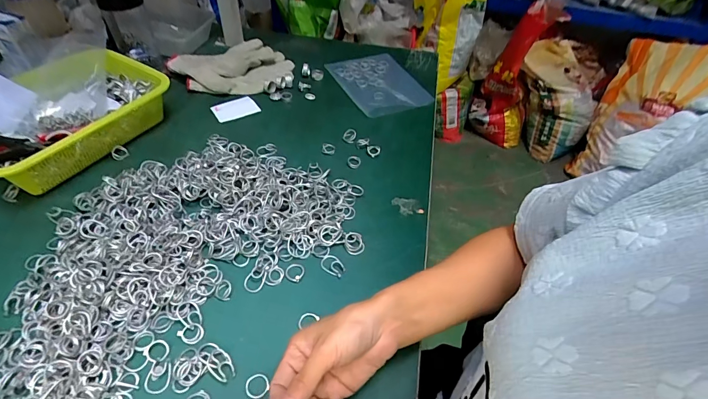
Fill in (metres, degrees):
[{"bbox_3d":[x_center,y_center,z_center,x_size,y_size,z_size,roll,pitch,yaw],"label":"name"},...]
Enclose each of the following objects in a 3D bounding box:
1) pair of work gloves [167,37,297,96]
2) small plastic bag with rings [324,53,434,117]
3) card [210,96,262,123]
[{"bbox_3d":[-0.235,-0.262,0.729,0.209,0.023,0.173,-25,55,-25],"label":"pair of work gloves"},{"bbox_3d":[0.053,-0.235,0.734,0.152,0.013,0.207,-16,47,-19],"label":"small plastic bag with rings"},{"bbox_3d":[-0.213,-0.163,0.663,0.071,0.008,0.050,-28,56,-27],"label":"card"}]

